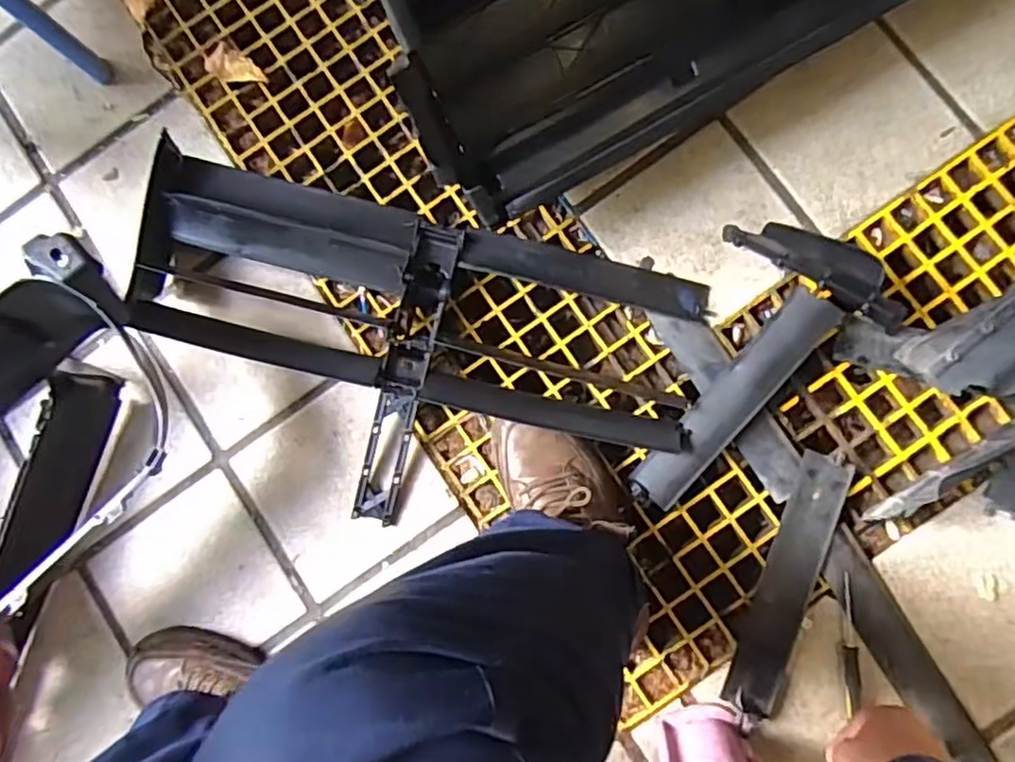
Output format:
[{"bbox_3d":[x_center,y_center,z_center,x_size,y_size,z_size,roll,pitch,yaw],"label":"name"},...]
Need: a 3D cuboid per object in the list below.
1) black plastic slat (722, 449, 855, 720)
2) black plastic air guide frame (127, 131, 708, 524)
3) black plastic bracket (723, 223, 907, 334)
[{"bbox_3d":[0.301,0.215,0.706,0.057,0.021,0.280,20,86,6],"label":"black plastic slat"},{"bbox_3d":[-0.116,-0.038,0.732,0.632,0.089,0.317,15,85,6],"label":"black plastic air guide frame"},{"bbox_3d":[0.333,-0.122,0.705,0.201,0.093,0.034,34,89,8],"label":"black plastic bracket"}]

